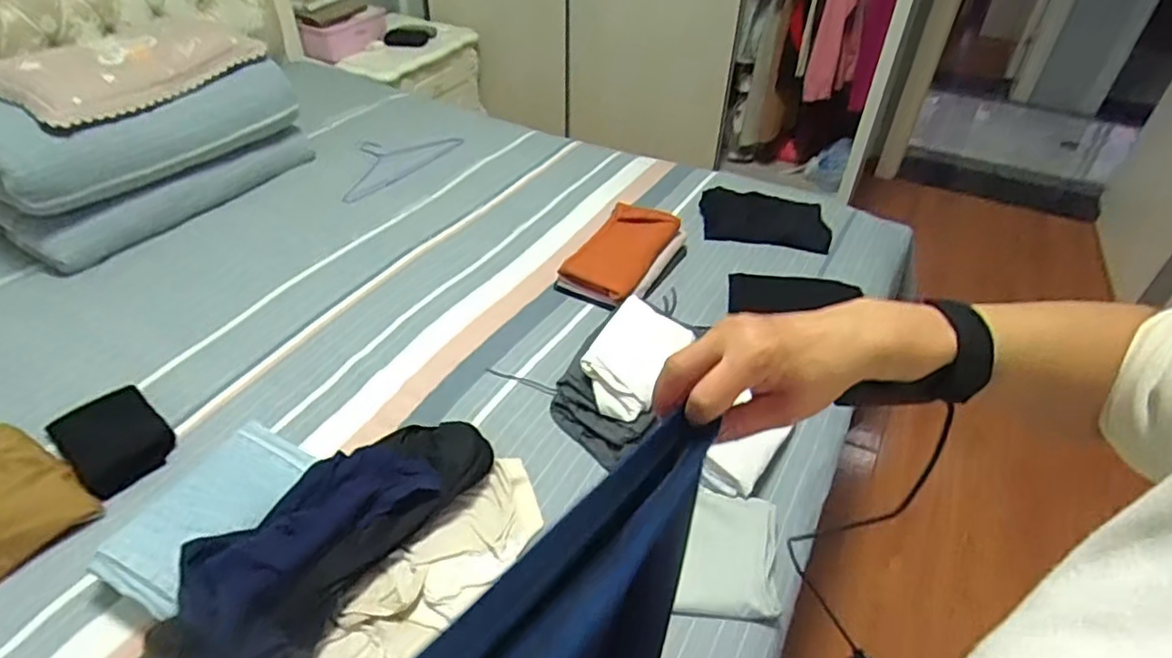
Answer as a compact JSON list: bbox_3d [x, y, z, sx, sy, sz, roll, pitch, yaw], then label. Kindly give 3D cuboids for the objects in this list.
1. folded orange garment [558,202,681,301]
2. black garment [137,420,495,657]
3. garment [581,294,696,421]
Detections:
[{"bbox_3d":[0.074,-0.177,1.388,0.157,0.059,0.272,21,45,21],"label":"folded orange garment"},{"bbox_3d":[-0.384,0.313,0.825,0.194,0.099,0.628,25,46,25],"label":"black garment"},{"bbox_3d":[0.084,0.048,1.121,0.141,0.070,0.228,38,45,-1],"label":"garment"}]

